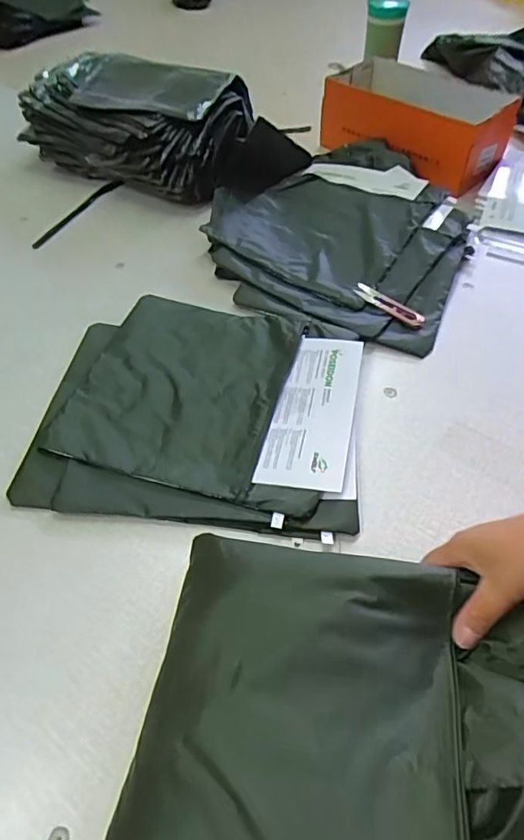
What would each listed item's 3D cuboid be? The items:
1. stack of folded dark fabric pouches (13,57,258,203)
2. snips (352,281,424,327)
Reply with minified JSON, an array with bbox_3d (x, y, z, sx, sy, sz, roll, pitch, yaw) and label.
[{"bbox_3d":[-0.210,-0.469,0.824,0.343,0.139,0.153,26,57,19],"label":"stack of folded dark fabric pouches"},{"bbox_3d":[0.163,-0.150,0.665,0.096,0.010,0.022,31,59,22],"label":"snips"}]

